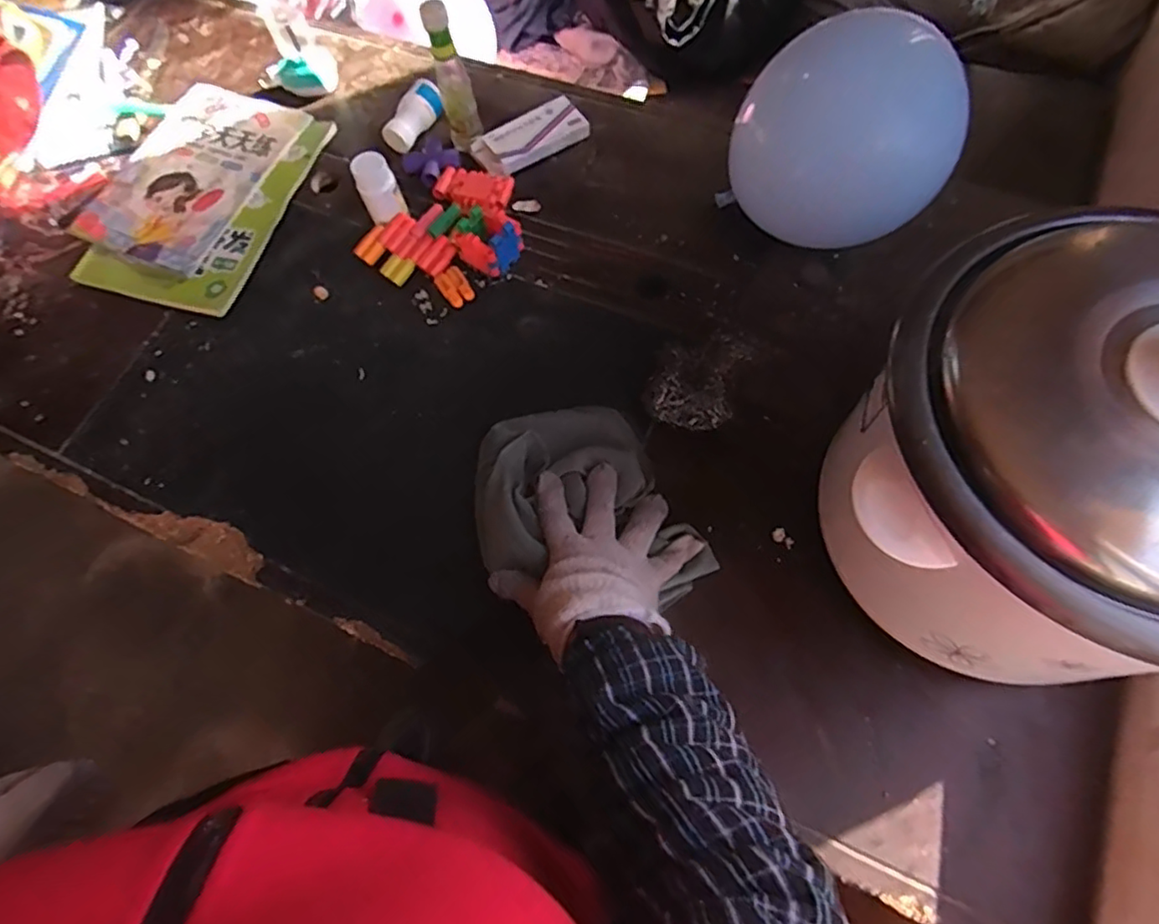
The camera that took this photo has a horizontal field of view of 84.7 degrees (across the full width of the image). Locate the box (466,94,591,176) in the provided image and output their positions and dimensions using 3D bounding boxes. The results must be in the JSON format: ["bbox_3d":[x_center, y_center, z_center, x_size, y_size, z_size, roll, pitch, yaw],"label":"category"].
[{"bbox_3d":[-0.057,-0.379,0.743,0.129,0.026,0.062,-27,69,-8],"label":"box"}]

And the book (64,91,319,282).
[{"bbox_3d":[-0.457,-0.344,0.755,0.187,0.013,0.259,23,73,11],"label":"book"}]

